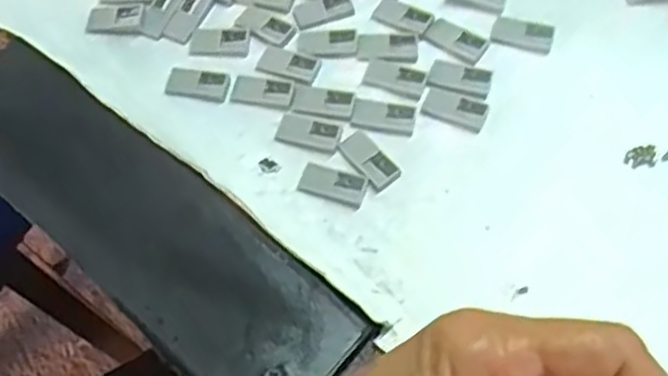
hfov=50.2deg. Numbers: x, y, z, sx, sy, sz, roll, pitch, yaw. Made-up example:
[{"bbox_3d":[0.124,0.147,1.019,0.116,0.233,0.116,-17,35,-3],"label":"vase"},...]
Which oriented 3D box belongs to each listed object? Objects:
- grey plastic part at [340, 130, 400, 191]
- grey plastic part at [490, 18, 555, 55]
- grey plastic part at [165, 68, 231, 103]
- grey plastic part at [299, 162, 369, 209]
[{"bbox_3d":[0.015,-0.012,0.304,0.014,0.004,0.028,-37,68,-14],"label":"grey plastic part"},{"bbox_3d":[0.088,-0.072,0.330,0.028,0.004,0.015,13,65,9],"label":"grey plastic part"},{"bbox_3d":[-0.062,-0.048,0.325,0.028,0.004,0.014,10,65,8],"label":"grey plastic part"},{"bbox_3d":[0.000,-0.002,0.300,0.028,0.004,0.014,17,66,11],"label":"grey plastic part"}]

